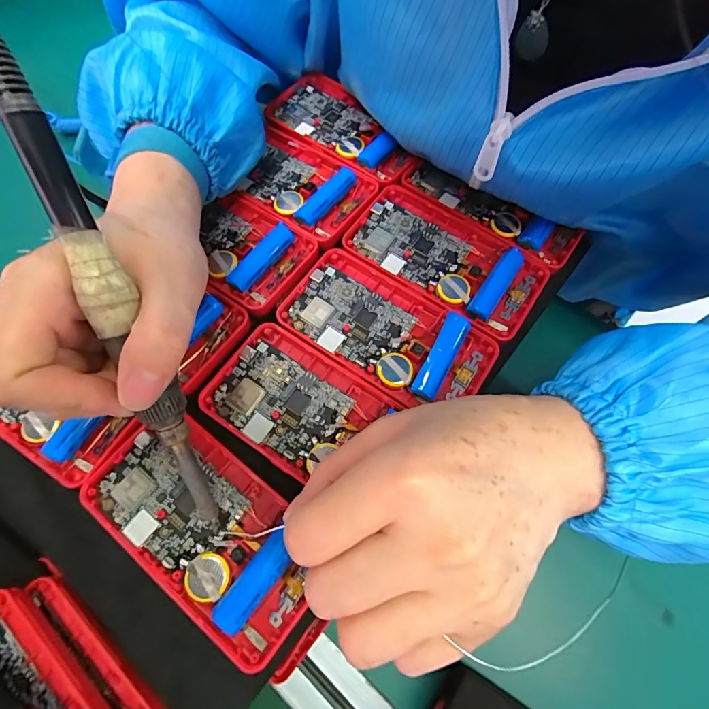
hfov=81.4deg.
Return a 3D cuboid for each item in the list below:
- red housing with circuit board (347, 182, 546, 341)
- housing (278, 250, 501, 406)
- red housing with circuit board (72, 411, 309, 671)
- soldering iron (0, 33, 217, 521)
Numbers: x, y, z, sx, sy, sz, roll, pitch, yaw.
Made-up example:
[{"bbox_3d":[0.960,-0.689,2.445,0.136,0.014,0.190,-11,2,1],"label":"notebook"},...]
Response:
[{"bbox_3d":[0.056,-0.061,0.260,0.120,0.013,0.063,34,73,11],"label":"red housing with circuit board"},{"bbox_3d":[0.017,-0.013,0.240,0.119,0.014,0.061,32,73,10],"label":"housing"},{"bbox_3d":[-0.071,0.082,0.197,0.119,0.010,0.061,35,72,15],"label":"red housing with circuit board"},{"bbox_3d":[-0.094,-0.020,0.159,0.020,0.020,0.205,-18,110,-6],"label":"soldering iron"}]

